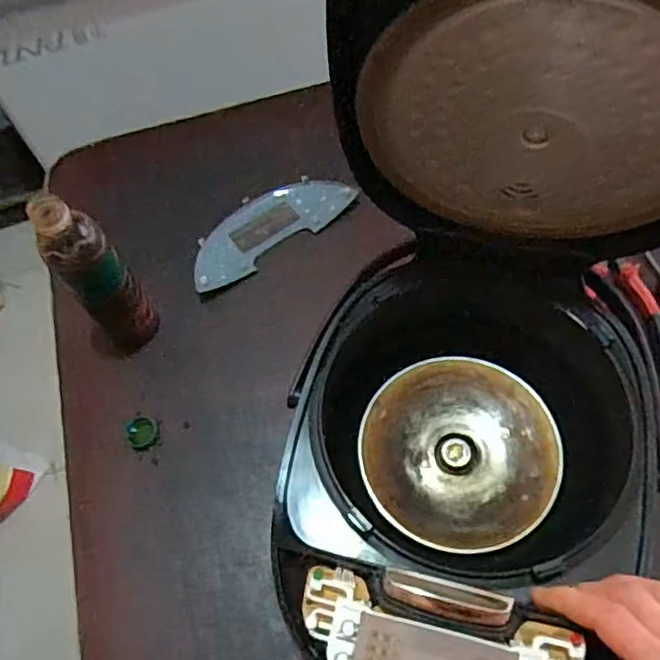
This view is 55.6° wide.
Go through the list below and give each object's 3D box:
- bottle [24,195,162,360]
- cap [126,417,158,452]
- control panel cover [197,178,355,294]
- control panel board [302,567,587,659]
[{"bbox_3d":[-0.223,-0.048,0.610,0.061,0.193,0.060,-2,63,3],"label":"bottle"},{"bbox_3d":[-0.194,0.108,0.649,0.030,0.008,0.036,-12,62,-2],"label":"cap"},{"bbox_3d":[-0.078,-0.129,0.757,0.214,0.019,0.084,-32,65,-12],"label":"control panel cover"},{"bbox_3d":[0.062,0.200,0.382,0.167,0.011,0.068,11,80,11],"label":"control panel board"}]

